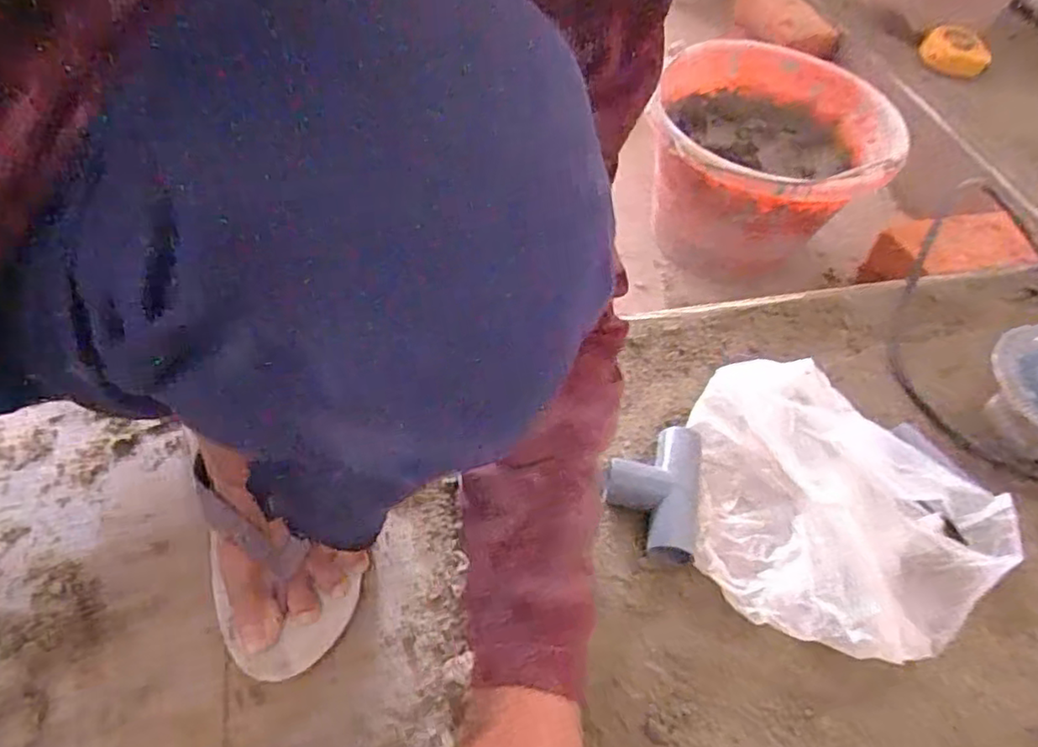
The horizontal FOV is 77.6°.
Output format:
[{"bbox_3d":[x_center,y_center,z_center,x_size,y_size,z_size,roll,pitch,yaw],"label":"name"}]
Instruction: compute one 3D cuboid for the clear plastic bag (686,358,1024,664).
[{"bbox_3d":[0.198,0.079,0.400,0.167,0.062,0.172,6,52,0],"label":"clear plastic bag"}]

